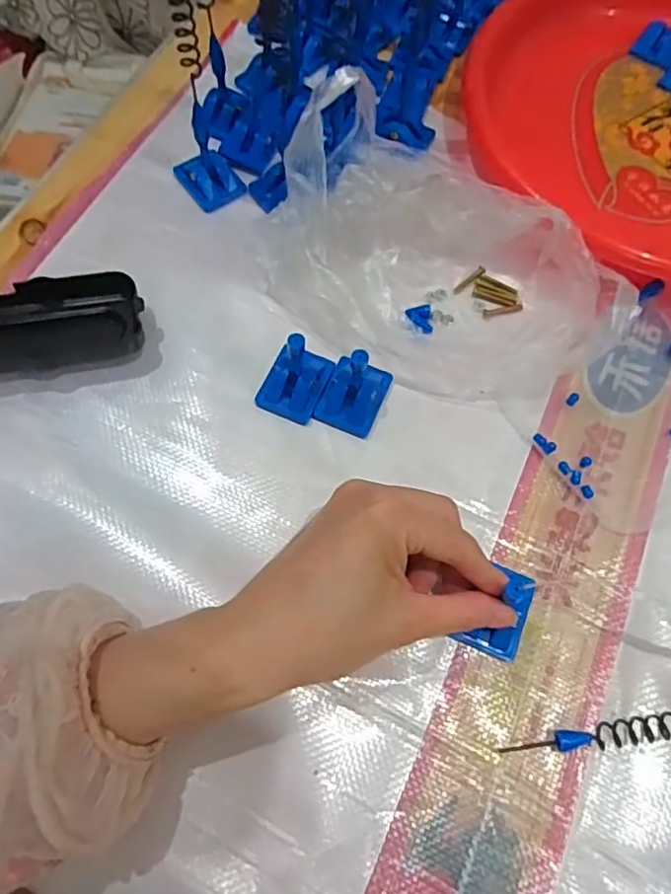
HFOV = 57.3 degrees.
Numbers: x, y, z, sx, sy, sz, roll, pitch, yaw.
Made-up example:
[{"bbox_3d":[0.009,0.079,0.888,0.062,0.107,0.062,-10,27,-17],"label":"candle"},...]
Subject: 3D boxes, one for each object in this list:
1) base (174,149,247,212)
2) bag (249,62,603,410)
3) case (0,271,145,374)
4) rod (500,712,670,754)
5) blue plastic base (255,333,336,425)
[{"bbox_3d":[-0.086,-0.185,0.412,0.034,0.018,0.040,-35,73,-15],"label":"base"},{"bbox_3d":[0.062,-0.117,0.355,0.204,0.084,0.137,24,69,8],"label":"bag"},{"bbox_3d":[-0.169,-0.072,0.359,0.109,0.024,0.052,-11,68,-6],"label":"case"},{"bbox_3d":[0.160,0.135,0.297,0.158,0.011,0.012,-6,68,-4],"label":"rod"},{"bbox_3d":[-0.023,-0.043,0.346,0.034,0.044,0.040,24,69,8],"label":"blue plastic base"}]

